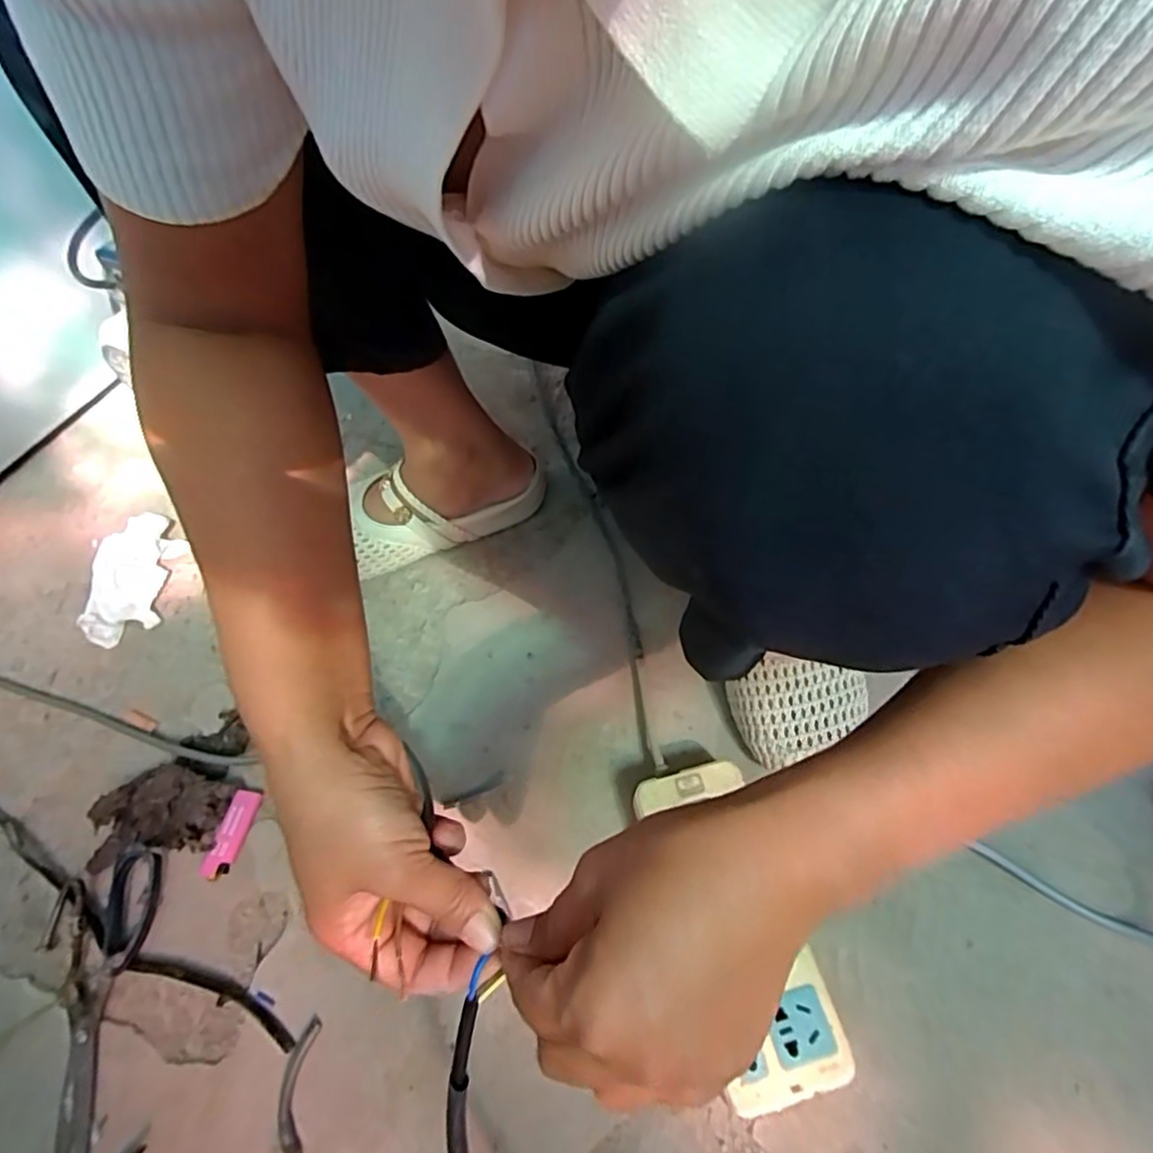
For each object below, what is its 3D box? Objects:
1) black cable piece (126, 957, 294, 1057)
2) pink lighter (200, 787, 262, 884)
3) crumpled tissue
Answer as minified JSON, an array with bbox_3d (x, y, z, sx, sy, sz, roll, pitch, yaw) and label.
[{"bbox_3d":[-0.238,0.276,0.416,0.132,0.010,0.017,14,57,14],"label":"black cable piece"},{"bbox_3d":[-0.261,0.195,0.478,0.021,0.011,0.064,6,55,8],"label":"pink lighter"},{"bbox_3d":[-0.436,-0.002,0.619,0.062,0.033,0.129,-9,55,2],"label":"crumpled tissue"}]

